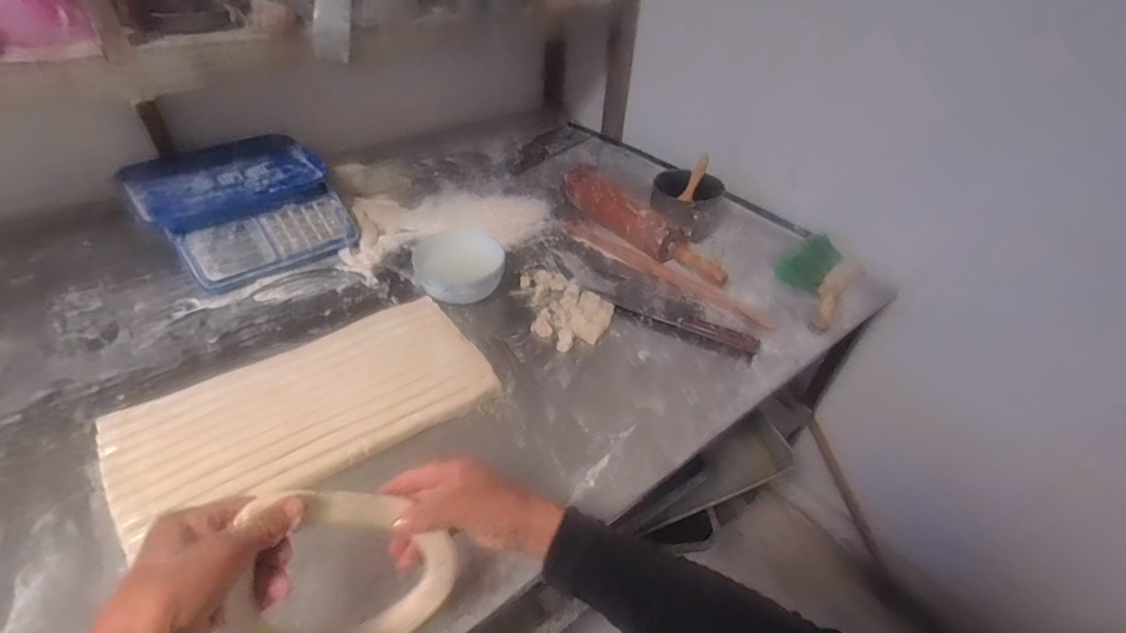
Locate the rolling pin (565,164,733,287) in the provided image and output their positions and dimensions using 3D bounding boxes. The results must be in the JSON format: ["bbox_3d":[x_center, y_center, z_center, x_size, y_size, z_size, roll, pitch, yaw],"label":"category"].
[{"bbox_3d":[0.149,-0.185,1.000,0.070,0.081,0.418,-26,50,-32],"label":"rolling pin"}]

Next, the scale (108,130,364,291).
[{"bbox_3d":[-0.588,-0.202,0.928,0.298,0.112,0.329,-28,51,-33],"label":"scale"}]

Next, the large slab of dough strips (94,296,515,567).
[{"bbox_3d":[-0.326,0.108,0.660,0.433,0.026,0.227,-25,55,-28],"label":"large slab of dough strips"}]

